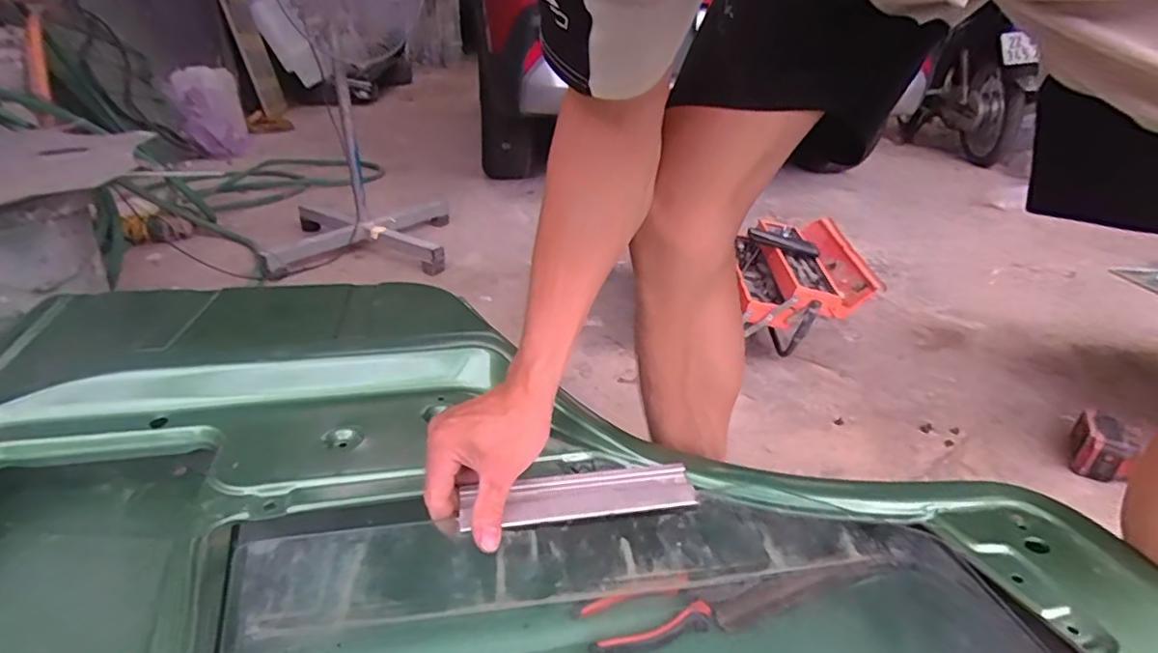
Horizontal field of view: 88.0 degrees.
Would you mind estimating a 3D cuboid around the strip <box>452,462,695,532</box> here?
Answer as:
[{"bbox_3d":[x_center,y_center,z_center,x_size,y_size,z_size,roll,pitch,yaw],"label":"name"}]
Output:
[{"bbox_3d":[0.000,0.145,0.517,0.197,0.010,0.050,-4,33,-11],"label":"strip"}]

